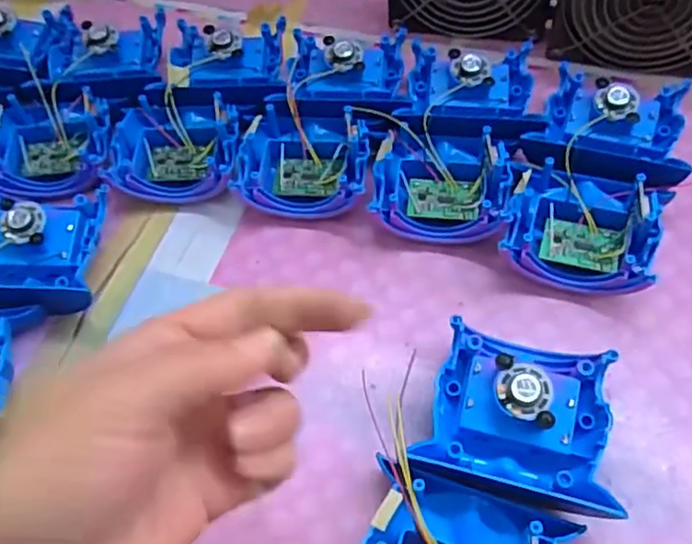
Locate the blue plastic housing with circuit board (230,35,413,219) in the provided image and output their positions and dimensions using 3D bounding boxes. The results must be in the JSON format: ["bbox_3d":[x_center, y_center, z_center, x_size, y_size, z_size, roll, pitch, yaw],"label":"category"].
[{"bbox_3d":[-0.013,-0.105,0.434,0.093,0.035,0.164,11,58,11],"label":"blue plastic housing with circuit board"}]

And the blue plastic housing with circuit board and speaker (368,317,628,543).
[{"bbox_3d":[0.067,0.103,0.295,0.088,0.041,0.149,17,60,14],"label":"blue plastic housing with circuit board and speaker"}]

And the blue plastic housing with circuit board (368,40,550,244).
[{"bbox_3d":[0.074,-0.086,0.416,0.087,0.038,0.158,14,59,12],"label":"blue plastic housing with circuit board"}]

